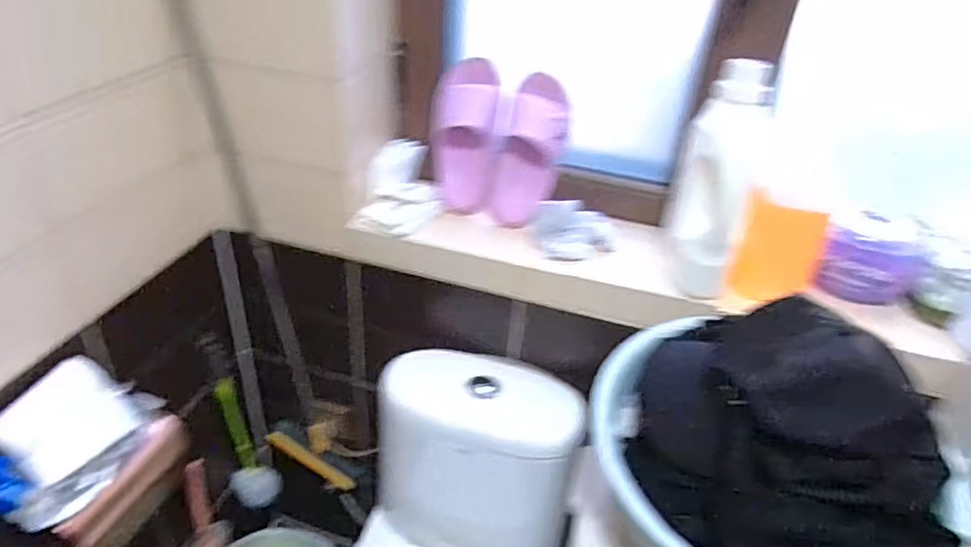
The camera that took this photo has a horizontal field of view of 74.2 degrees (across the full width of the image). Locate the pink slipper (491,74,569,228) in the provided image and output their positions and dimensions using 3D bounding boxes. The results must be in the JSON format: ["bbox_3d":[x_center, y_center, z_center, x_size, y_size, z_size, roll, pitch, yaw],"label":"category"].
[{"bbox_3d":[0.075,-0.206,1.064,0.099,0.249,0.068,14,-1,12],"label":"pink slipper"}]

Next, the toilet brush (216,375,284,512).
[{"bbox_3d":[-0.502,0.365,1.364,0.097,0.342,0.083,-10,38,-20],"label":"toilet brush"}]

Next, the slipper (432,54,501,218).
[{"bbox_3d":[-0.031,-0.232,1.086,0.115,0.258,0.103,4,12,-1],"label":"slipper"}]

